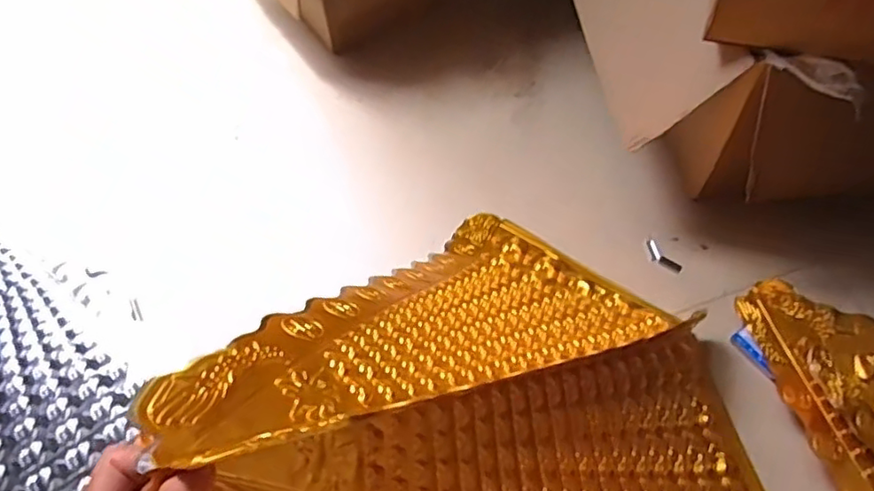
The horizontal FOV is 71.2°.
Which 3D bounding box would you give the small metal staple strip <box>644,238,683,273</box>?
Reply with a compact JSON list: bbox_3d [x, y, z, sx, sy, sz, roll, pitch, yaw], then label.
[{"bbox_3d":[0.335,0.017,0.913,0.025,0.007,0.068,-27,60,-16],"label":"small metal staple strip"}]

